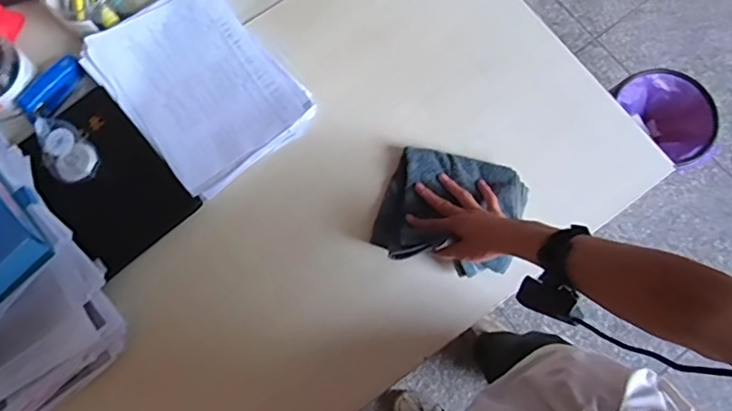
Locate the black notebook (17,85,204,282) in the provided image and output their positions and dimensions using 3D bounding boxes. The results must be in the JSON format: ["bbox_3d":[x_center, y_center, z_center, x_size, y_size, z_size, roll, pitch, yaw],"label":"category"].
[{"bbox_3d":[-0.379,-0.039,0.788,0.161,0.012,0.238,-41,85,-14],"label":"black notebook"}]

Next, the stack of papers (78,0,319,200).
[{"bbox_3d":[-0.257,-0.191,0.834,0.230,0.022,0.318,-39,78,-8],"label":"stack of papers"}]

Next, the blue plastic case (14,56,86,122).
[{"bbox_3d":[-0.494,-0.186,0.850,0.043,0.025,0.112,39,80,10],"label":"blue plastic case"}]

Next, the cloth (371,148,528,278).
[{"bbox_3d":[0.121,0.003,0.760,0.200,0.062,0.170,11,77,4],"label":"cloth"}]

